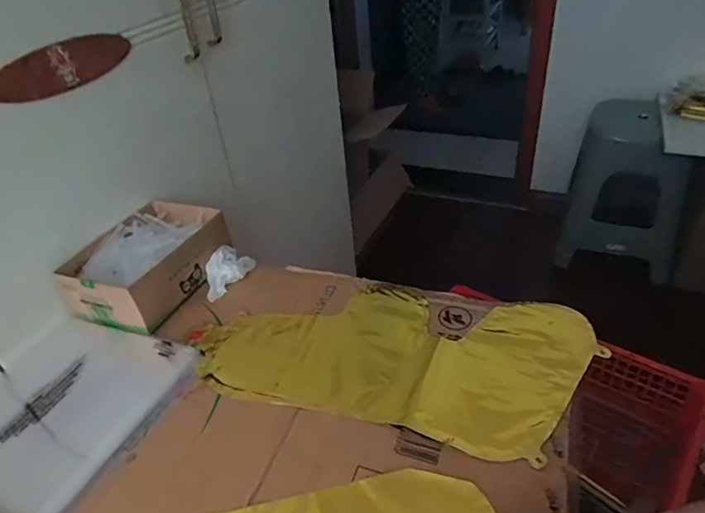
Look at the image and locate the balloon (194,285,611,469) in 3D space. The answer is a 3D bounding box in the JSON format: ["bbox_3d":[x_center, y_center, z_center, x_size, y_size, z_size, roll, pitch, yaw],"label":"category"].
[{"bbox_3d":[0.041,0.090,0.535,0.396,0.017,0.196,8,39,18],"label":"balloon"}]

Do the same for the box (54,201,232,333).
[{"bbox_3d":[-0.263,0.007,0.642,0.132,0.063,0.188,13,41,23],"label":"box"}]

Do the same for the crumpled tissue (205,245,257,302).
[{"bbox_3d":[-0.167,0.014,0.656,0.049,0.028,0.084,22,45,32],"label":"crumpled tissue"}]

